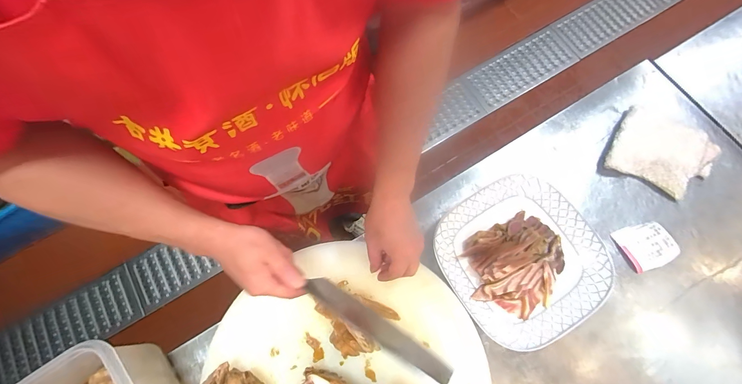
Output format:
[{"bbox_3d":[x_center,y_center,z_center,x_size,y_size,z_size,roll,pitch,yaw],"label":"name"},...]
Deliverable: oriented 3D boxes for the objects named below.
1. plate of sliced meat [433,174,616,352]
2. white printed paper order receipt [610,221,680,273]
[{"bbox_3d":[0.247,0.109,0.528,0.243,0.060,0.245,-31,76,-7],"label":"plate of sliced meat"},{"bbox_3d":[0.477,0.091,0.544,0.075,0.024,0.074,-23,75,-5],"label":"white printed paper order receipt"}]

